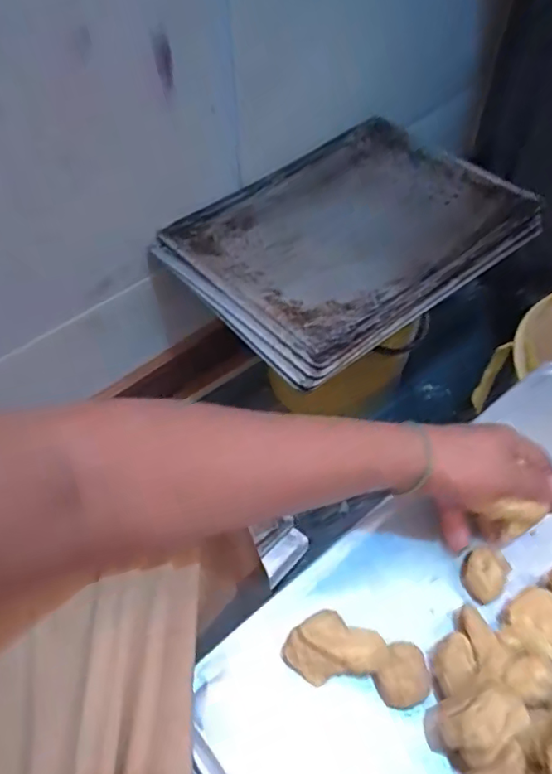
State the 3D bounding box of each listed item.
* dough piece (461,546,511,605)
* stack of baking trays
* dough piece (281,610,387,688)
[{"bbox_3d":[0.151,0.136,0.402,0.025,0.031,0.031,-29,54,-21],"label":"dough piece"},{"bbox_3d":[0.102,-0.215,0.754,0.454,0.056,0.325,-32,56,-24],"label":"stack of baking trays"},{"bbox_3d":[0.038,0.178,0.379,0.065,0.039,0.035,-4,49,-2],"label":"dough piece"}]

